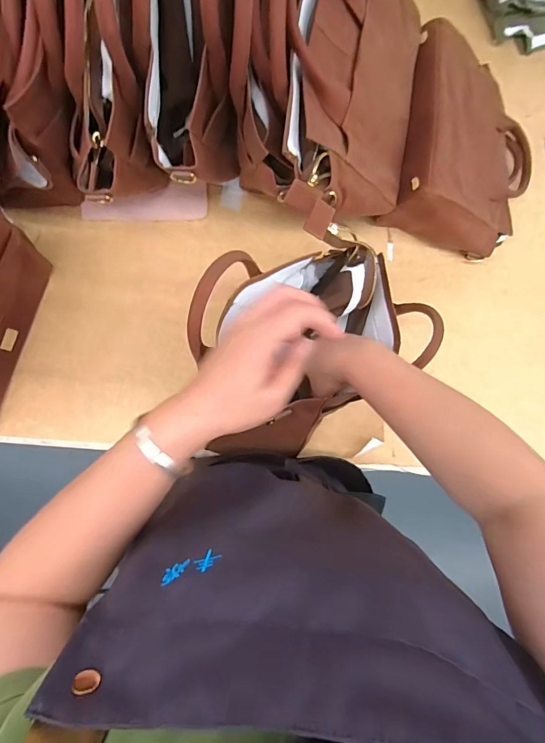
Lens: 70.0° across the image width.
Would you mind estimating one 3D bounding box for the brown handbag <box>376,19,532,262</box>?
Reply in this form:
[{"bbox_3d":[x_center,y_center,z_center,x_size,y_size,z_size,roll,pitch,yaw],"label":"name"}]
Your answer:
[{"bbox_3d":[0.296,-0.311,0.568,0.239,0.123,0.244,10,84,-5],"label":"brown handbag"}]

